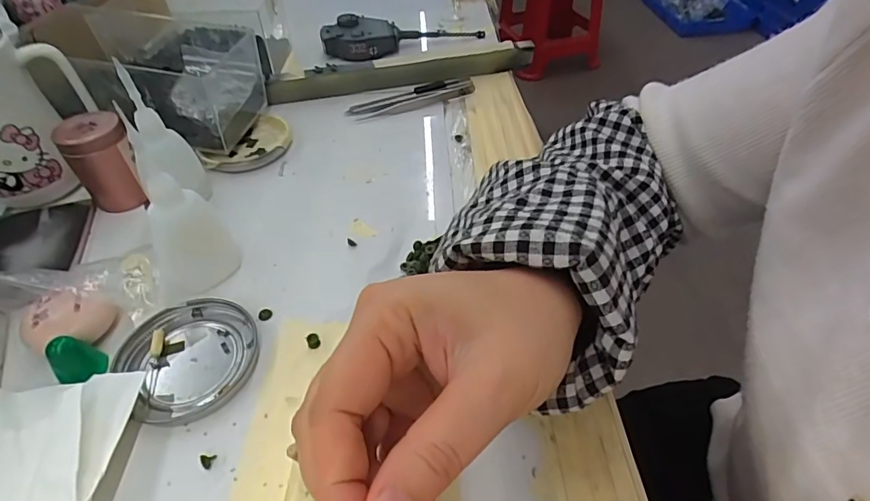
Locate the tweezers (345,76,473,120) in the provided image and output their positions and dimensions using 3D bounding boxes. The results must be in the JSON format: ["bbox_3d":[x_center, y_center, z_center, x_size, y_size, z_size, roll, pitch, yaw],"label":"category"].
[{"bbox_3d":[-0.021,-0.154,0.485,0.132,0.012,0.036,-18,48,-16],"label":"tweezers"}]

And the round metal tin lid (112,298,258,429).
[{"bbox_3d":[-0.142,0.061,0.284,0.073,0.009,0.073,0,46,0],"label":"round metal tin lid"}]

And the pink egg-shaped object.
[{"bbox_3d":[-0.215,0.041,0.289,0.051,0.025,0.030,-15,48,-14],"label":"pink egg-shaped object"}]

